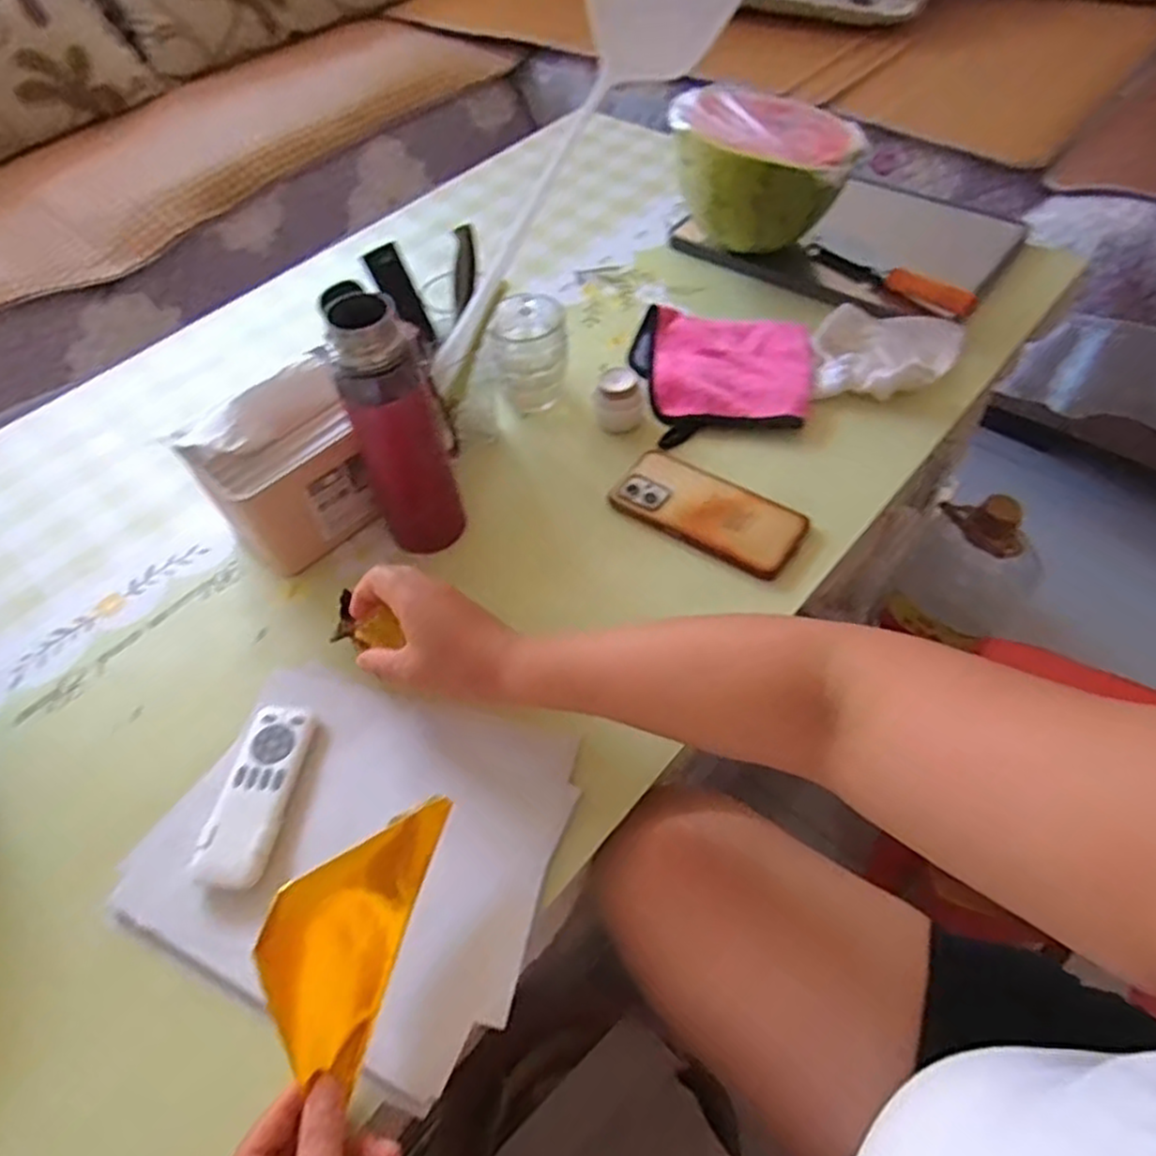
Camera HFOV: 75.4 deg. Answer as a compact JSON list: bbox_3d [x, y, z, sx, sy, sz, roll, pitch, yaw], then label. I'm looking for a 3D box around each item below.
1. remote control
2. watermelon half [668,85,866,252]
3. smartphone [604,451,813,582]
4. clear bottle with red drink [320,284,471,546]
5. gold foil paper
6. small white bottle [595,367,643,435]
[{"bbox_3d":[-0.218,0.145,0.510,0.047,0.018,0.126,4,54,7],"label":"remote control"},{"bbox_3d":[0.196,-0.446,0.815,0.183,0.105,0.194,-4,53,1],"label":"watermelon half"},{"bbox_3d":[0.111,-0.063,0.642,0.163,0.011,0.079,30,61,24],"label":"smartphone"},{"bbox_3d":[-0.134,-0.106,0.565,0.066,0.204,0.052,-21,55,-11],"label":"clear bottle with red drink"},{"bbox_3d":[-0.133,0.195,0.425,0.083,0.016,0.145,27,61,-29],"label":"gold foil paper"},{"bbox_3d":[0.039,-0.169,0.711,0.047,0.048,0.043,0,53,4],"label":"small white bottle"}]

